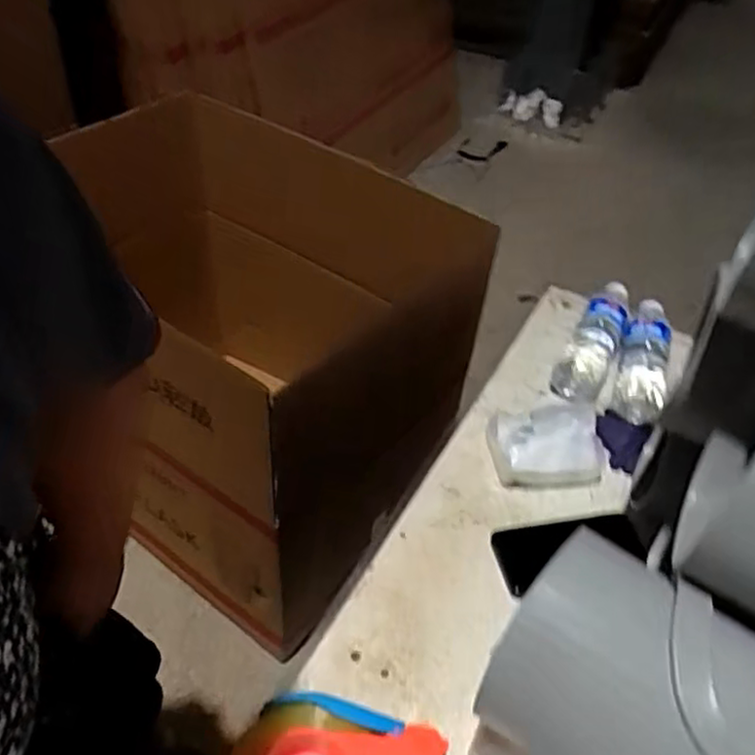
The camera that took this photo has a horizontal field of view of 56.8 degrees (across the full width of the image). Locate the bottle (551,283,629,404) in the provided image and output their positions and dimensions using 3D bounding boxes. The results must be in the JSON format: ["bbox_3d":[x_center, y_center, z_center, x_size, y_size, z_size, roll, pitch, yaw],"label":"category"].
[{"bbox_3d":[0.313,-0.063,0.985,0.063,0.063,0.255,23,47,18],"label":"bottle"}]

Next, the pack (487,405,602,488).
[{"bbox_3d":[0.203,0.078,0.837,0.131,0.064,0.095,0,44,-5],"label":"pack"}]

